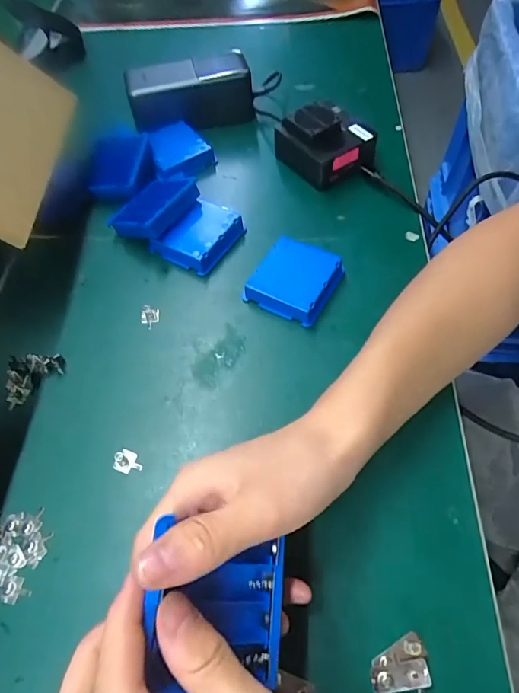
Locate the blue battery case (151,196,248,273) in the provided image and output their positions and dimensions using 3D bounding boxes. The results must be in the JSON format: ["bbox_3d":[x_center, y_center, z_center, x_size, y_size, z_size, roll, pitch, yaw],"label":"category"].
[{"bbox_3d":[-0.052,-0.103,0.399,0.057,0.025,0.073,27,63,17],"label":"blue battery case"}]

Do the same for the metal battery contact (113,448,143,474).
[{"bbox_3d":[-0.089,0.078,0.298,0.020,0.004,0.015,16,60,12],"label":"metal battery contact"}]

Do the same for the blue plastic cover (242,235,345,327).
[{"bbox_3d":[0.031,-0.056,0.366,0.063,0.019,0.069,25,63,17],"label":"blue plastic cover"}]

